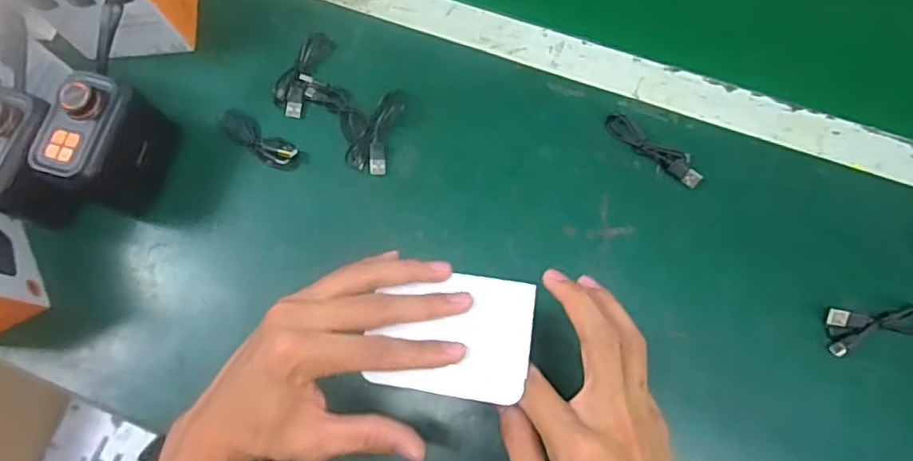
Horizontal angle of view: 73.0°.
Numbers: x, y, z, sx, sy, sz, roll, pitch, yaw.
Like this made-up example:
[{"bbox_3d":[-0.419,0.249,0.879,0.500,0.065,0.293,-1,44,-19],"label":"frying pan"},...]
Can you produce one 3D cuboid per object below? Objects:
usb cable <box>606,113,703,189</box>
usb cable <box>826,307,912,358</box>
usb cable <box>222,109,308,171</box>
[{"bbox_3d":[0.165,-0.068,0.513,0.090,0.007,0.020,36,79,13],"label":"usb cable"},{"bbox_3d":[0.321,0.072,0.470,0.079,0.015,0.034,-10,73,1],"label":"usb cable"},{"bbox_3d":[-0.168,-0.077,0.529,0.081,0.009,0.026,32,78,12],"label":"usb cable"}]

